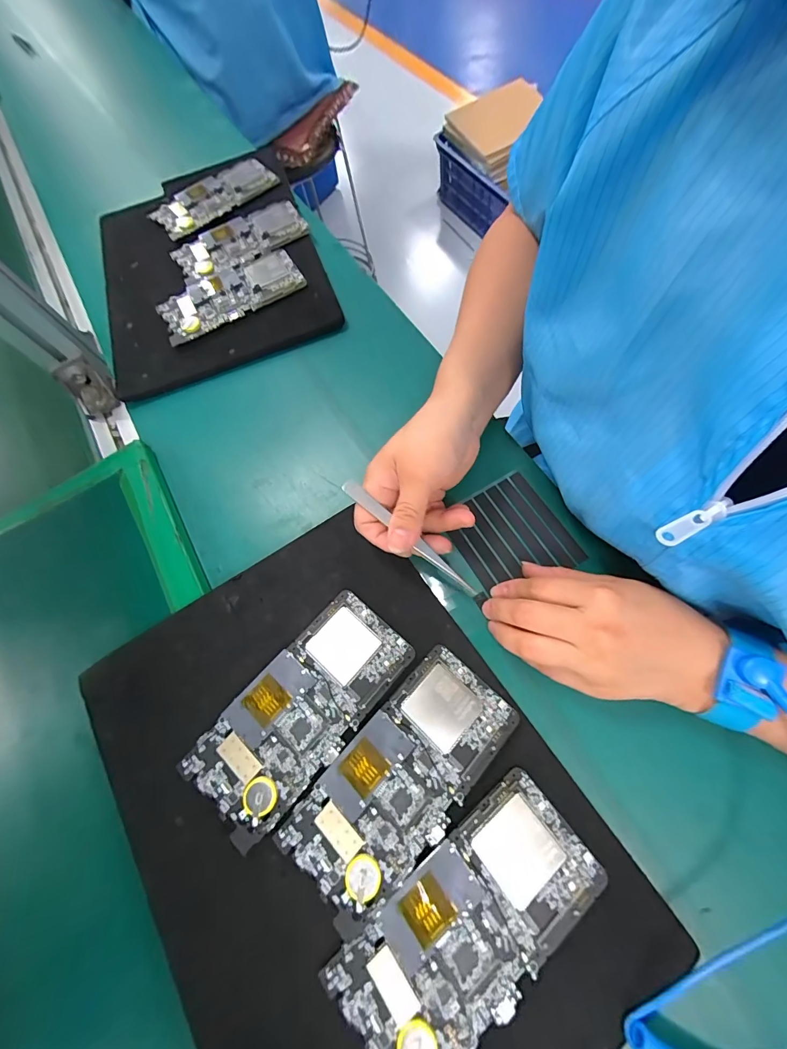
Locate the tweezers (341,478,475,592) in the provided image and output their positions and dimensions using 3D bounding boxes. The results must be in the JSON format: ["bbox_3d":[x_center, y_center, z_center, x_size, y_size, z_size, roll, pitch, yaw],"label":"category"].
[{"bbox_3d":[0.011,0.010,0.290,0.124,0.004,0.010,42,75,1],"label":"tweezers"}]

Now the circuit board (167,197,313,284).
[{"bbox_3d":[-0.188,-0.350,0.481,0.162,0.015,0.081,-29,69,-3],"label":"circuit board"}]

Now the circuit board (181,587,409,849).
[{"bbox_3d":[-0.060,0.121,0.266,0.072,0.011,0.150,39,79,18],"label":"circuit board"}]

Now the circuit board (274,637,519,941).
[{"bbox_3d":[0.006,0.157,0.248,0.071,0.009,0.152,40,80,18],"label":"circuit board"}]

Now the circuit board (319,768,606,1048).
[{"bbox_3d":[0.043,0.222,0.219,0.150,0.011,0.074,-39,70,-7],"label":"circuit board"}]

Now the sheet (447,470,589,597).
[{"bbox_3d":[0.096,0.009,0.325,0.082,0.006,0.089,-30,70,-4],"label":"sheet"}]

